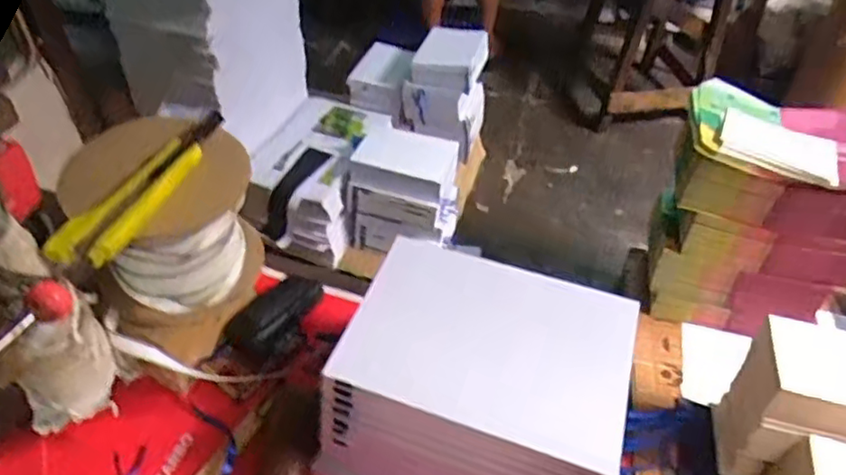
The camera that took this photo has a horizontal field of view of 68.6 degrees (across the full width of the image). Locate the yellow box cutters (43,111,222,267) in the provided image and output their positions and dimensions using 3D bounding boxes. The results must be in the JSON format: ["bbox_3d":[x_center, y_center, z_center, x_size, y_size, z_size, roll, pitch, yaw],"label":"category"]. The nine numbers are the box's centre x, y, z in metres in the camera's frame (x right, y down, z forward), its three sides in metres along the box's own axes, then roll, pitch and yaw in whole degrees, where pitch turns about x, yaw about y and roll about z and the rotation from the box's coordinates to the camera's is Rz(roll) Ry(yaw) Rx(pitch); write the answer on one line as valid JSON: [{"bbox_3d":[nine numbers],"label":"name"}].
[{"bbox_3d":[-0.214,-0.042,0.487,0.036,0.025,0.172,19,47,17],"label":"yellow box cutters"}]

